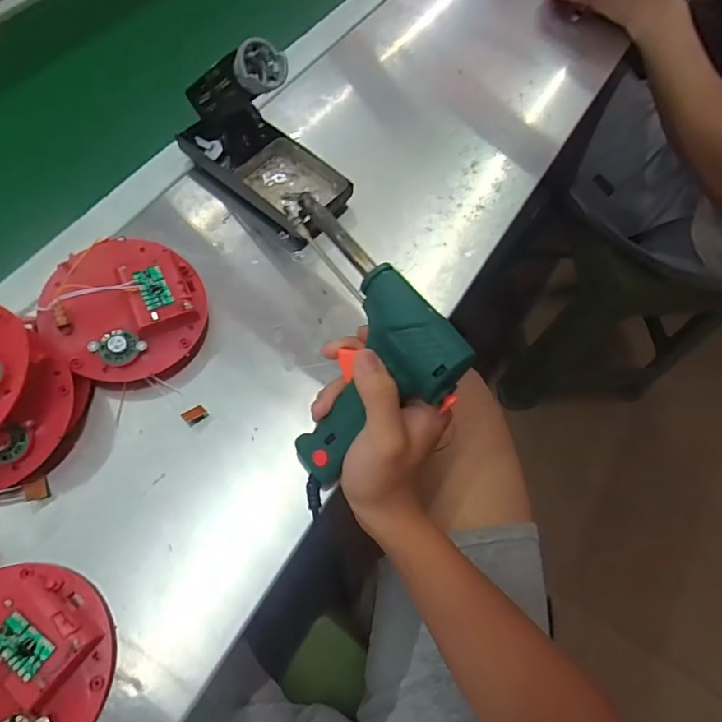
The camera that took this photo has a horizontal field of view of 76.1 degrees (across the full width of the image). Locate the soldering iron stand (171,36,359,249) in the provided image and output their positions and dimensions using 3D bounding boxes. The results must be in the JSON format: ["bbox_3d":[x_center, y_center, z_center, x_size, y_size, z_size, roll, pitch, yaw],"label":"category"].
[{"bbox_3d":[-0.090,-0.211,0.415,0.161,0.132,0.080,40,69,14],"label":"soldering iron stand"}]

